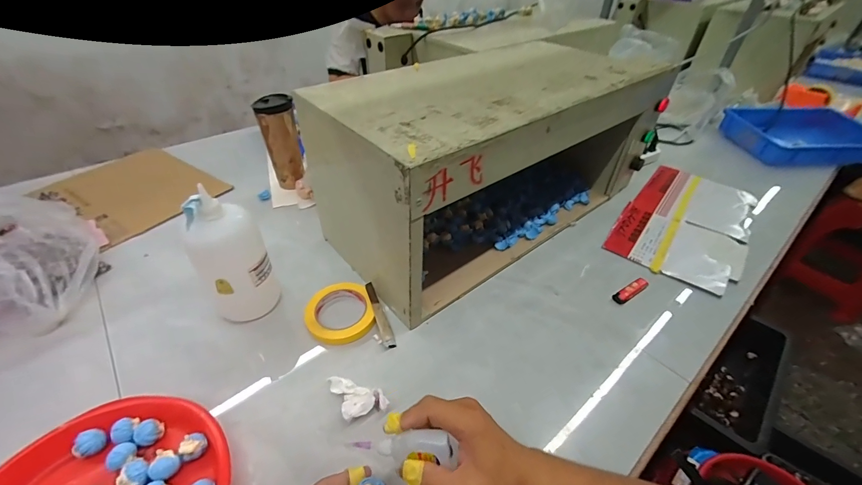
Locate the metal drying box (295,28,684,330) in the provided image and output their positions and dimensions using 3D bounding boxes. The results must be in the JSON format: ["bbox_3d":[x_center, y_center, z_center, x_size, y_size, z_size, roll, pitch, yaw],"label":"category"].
[{"bbox_3d":[0.117,-0.169,0.672,0.588,0.272,0.295,-28,49,-30],"label":"metal drying box"}]

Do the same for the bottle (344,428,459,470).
[{"bbox_3d":[-0.025,0.188,0.331,0.100,0.026,0.022,-8,44,14],"label":"bottle"}]

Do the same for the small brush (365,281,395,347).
[{"bbox_3d":[-0.080,0.109,0.563,0.018,0.014,0.117,-14,50,-19],"label":"small brush"}]

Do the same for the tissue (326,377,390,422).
[{"bbox_3d":[-0.095,0.193,0.468,0.053,0.023,0.074,-22,53,-25],"label":"tissue"}]

